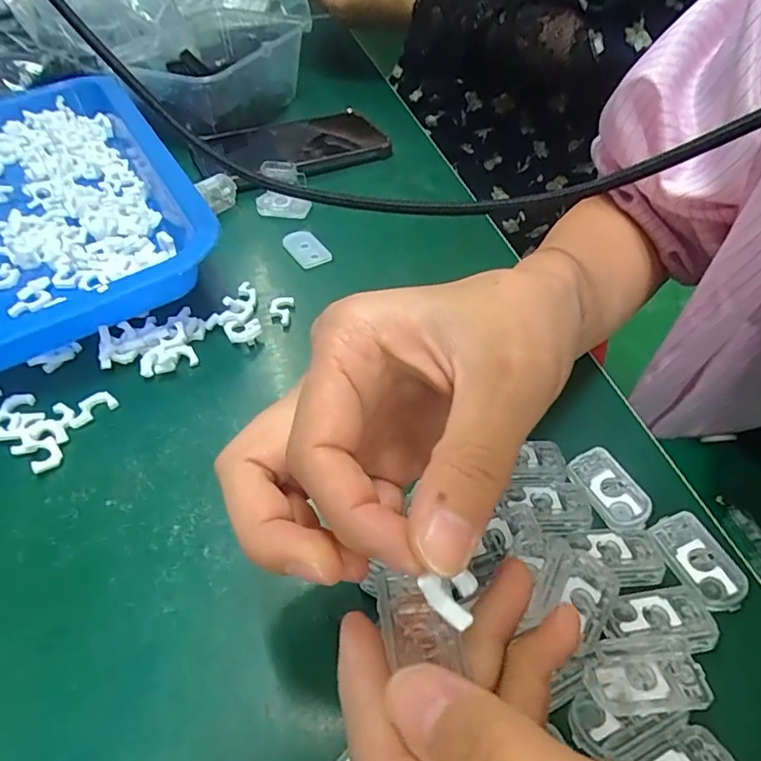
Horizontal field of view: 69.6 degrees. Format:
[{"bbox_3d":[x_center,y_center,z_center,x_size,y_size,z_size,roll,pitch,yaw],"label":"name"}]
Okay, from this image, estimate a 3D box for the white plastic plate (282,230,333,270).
[{"bbox_3d":[-0.048,-0.085,0.354,0.020,0.007,0.038,-29,53,-20],"label":"white plastic plate"}]

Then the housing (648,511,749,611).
[{"bbox_3d":[0.122,0.068,0.209,0.022,0.004,0.037,-19,50,-12],"label":"housing"}]

